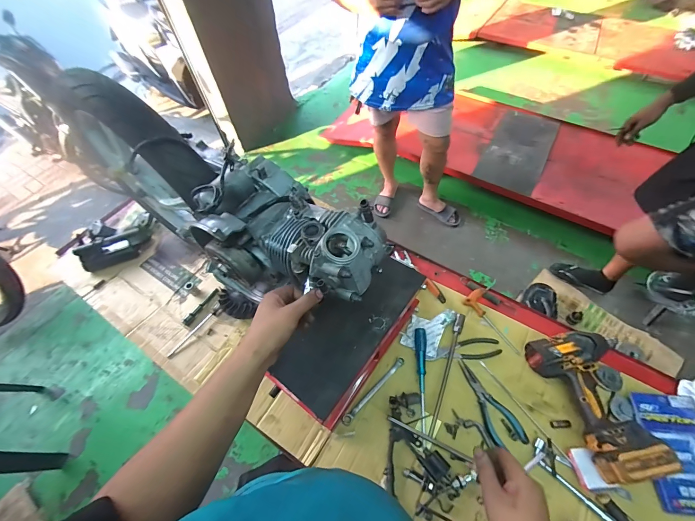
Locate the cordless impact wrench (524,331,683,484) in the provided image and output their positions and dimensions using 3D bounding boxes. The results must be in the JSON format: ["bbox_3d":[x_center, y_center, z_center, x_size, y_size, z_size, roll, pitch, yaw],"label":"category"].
[{"bbox_3d":[0.500,0.277,0.632,0.159,0.072,0.265,-8,58,-1],"label":"cordless impact wrench"}]

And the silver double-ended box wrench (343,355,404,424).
[{"bbox_3d":[0.061,0.293,0.712,0.190,0.010,0.018,-41,64,-19],"label":"silver double-ended box wrench"}]

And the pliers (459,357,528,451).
[{"bbox_3d":[0.302,0.305,0.681,0.071,0.012,0.184,-21,59,-9],"label":"pliers"}]

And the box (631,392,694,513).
[{"bbox_3d":[0.642,0.366,0.615,0.111,0.023,0.202,6,59,8],"label":"box"}]

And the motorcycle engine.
[{"bbox_3d":[-0.107,-0.023,0.578,0.322,0.201,0.197,30,64,20],"label":"motorcycle engine"}]

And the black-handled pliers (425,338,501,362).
[{"bbox_3d":[0.273,0.211,0.744,0.175,0.011,0.049,-6,58,0],"label":"black-handled pliers"}]

